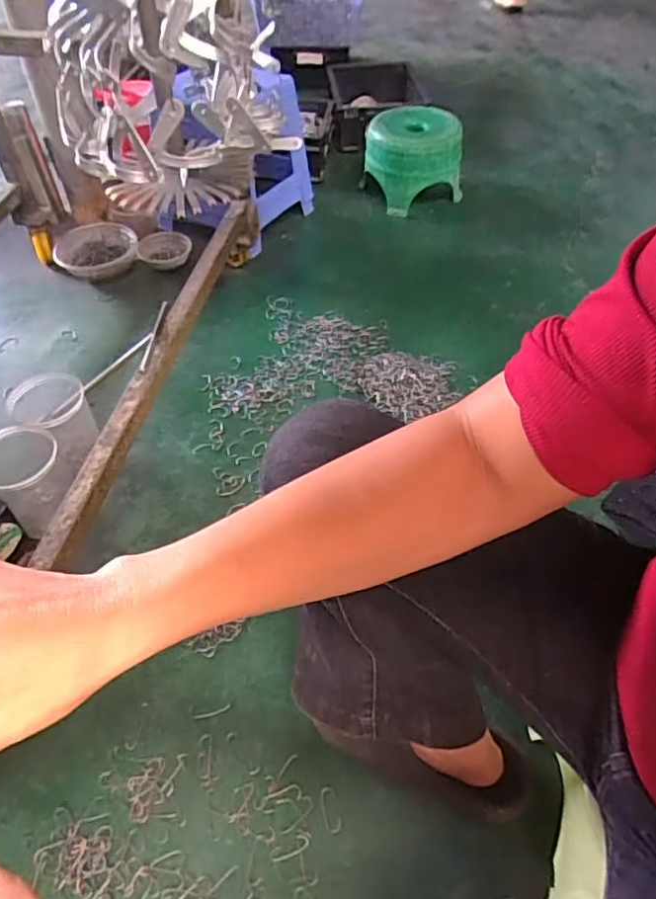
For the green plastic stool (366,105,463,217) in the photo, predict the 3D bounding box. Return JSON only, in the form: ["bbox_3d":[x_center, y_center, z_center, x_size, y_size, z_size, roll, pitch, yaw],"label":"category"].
[{"bbox_3d":[0.203,-0.685,1.399,0.223,0.152,0.215,3,51,5],"label":"green plastic stool"}]

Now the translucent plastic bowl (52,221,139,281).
[{"bbox_3d":[-0.477,-0.405,1.231,0.167,0.057,0.155,-8,50,-6],"label":"translucent plastic bowl"}]

